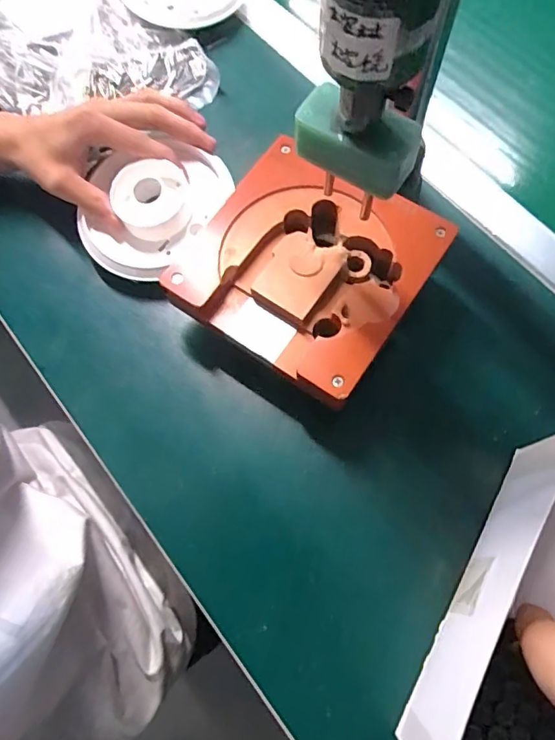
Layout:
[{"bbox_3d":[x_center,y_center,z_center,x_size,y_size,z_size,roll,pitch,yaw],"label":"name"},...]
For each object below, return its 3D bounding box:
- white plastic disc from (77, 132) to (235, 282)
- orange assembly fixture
[{"bbox_3d":[-0.105,-0.132,0.402,0.104,0.034,0.117,22,77,8],"label":"white plastic disc"},{"bbox_3d":[0.014,-0.076,0.354,0.161,0.030,0.144,34,76,13],"label":"orange assembly fixture"}]

